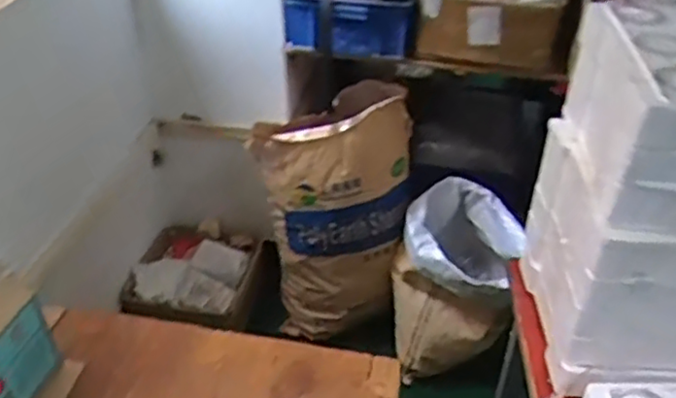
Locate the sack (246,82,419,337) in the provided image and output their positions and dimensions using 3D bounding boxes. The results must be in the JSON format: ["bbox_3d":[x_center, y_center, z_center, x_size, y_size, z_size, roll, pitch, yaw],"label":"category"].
[{"bbox_3d":[-0.013,0.064,1.791,0.381,0.660,0.215,5,36,4],"label":"sack"}]

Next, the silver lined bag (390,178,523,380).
[{"bbox_3d":[0.304,0.226,1.815,0.304,0.418,0.325,8,37,8],"label":"silver lined bag"}]

